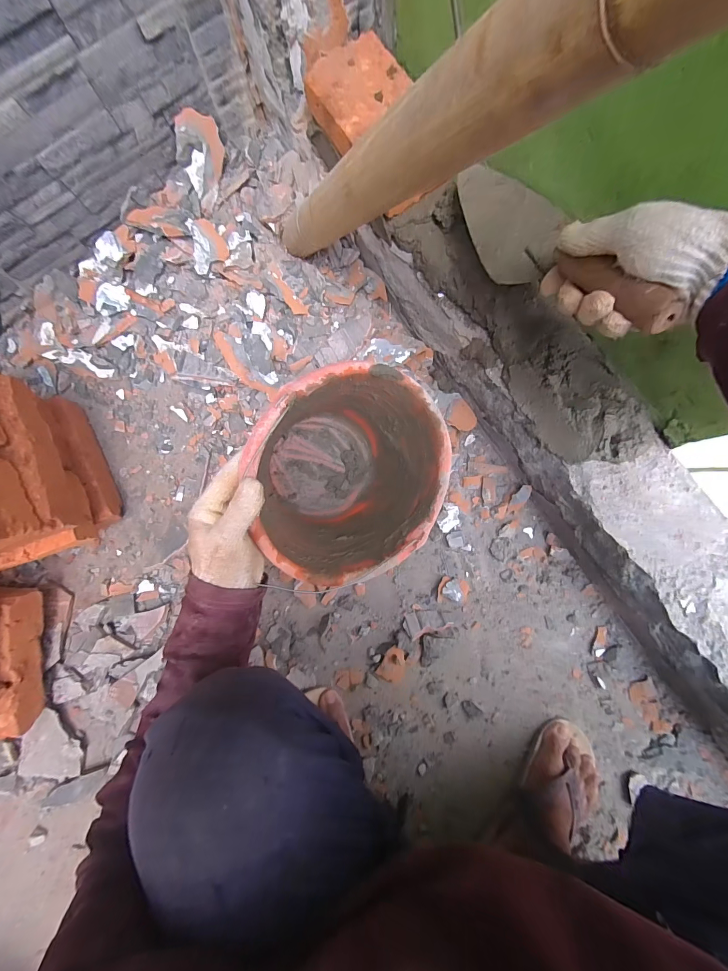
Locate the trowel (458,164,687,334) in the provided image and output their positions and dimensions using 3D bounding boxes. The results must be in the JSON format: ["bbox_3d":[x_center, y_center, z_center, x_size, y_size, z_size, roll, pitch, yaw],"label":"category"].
[{"bbox_3d":[0.186,-0.238,0.355,0.090,0.074,0.297,-20,53,-1],"label":"trowel"}]

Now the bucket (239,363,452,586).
[{"bbox_3d":[-0.030,-0.019,0.466,0.233,0.167,0.233,-2,97,-20],"label":"bucket"}]

